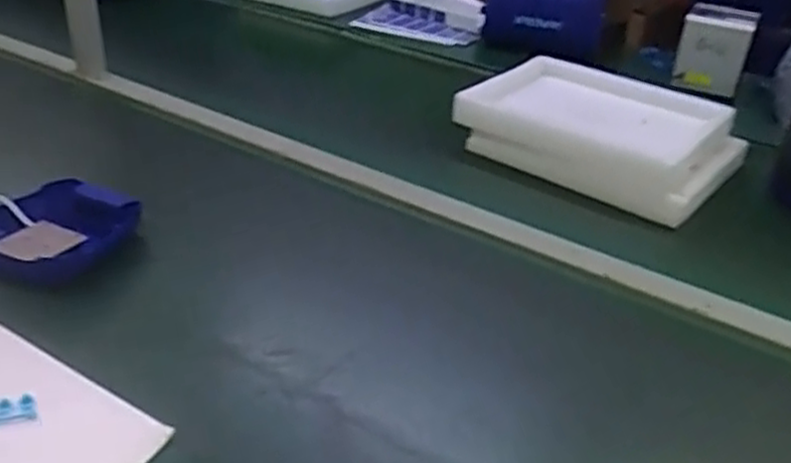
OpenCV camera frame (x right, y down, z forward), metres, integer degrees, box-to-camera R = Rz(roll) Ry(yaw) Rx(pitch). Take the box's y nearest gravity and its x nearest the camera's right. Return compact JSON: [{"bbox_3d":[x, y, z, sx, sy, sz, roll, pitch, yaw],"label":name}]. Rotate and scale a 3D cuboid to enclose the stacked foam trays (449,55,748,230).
[{"bbox_3d":[0.325,-0.154,1.211,0.396,0.097,0.291,20,36,26],"label":"stacked foam trays"}]

